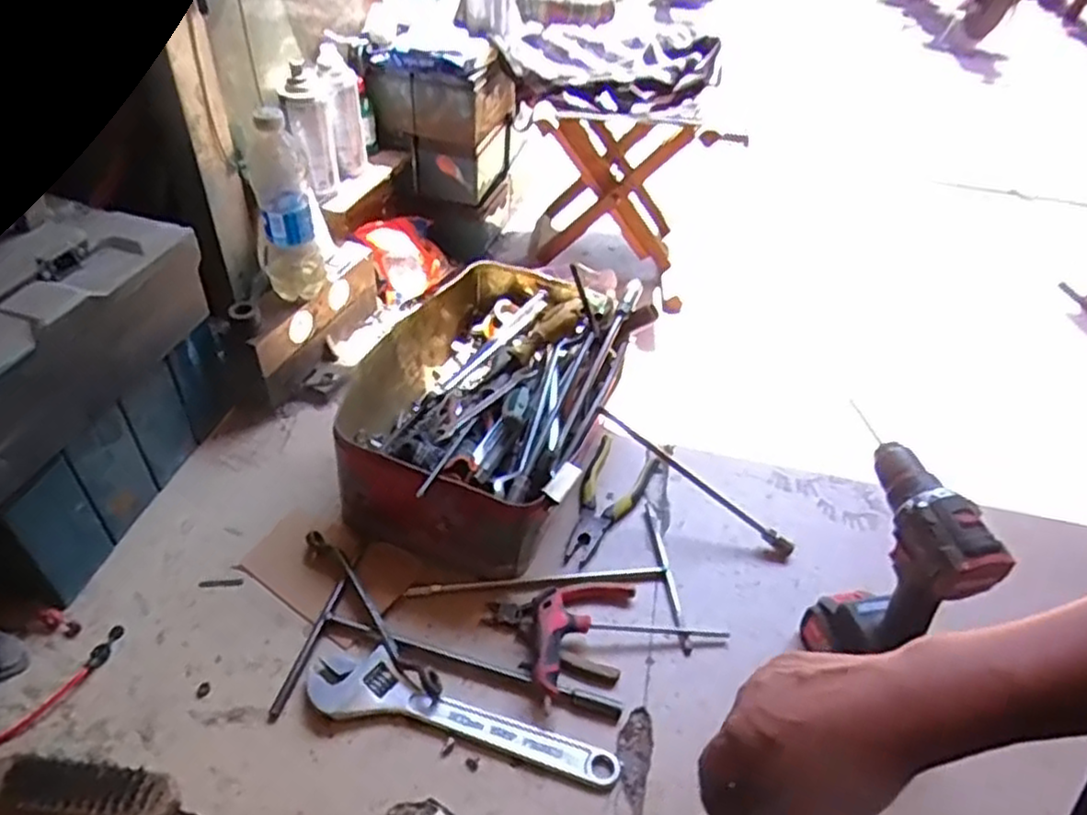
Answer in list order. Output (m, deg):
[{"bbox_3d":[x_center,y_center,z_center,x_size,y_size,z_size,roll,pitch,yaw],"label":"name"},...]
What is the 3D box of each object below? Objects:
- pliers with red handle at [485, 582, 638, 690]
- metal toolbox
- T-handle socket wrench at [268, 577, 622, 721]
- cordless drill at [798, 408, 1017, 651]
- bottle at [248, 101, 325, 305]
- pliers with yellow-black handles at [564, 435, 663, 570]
[{"bbox_3d":[0.016,0.208,0.726,0.137,0.020,0.110,13,44,7],"label":"pliers with red handle"},{"bbox_3d":[-0.058,-0.018,0.855,0.272,0.150,0.389,19,45,14],"label":"metal toolbox"},{"bbox_3d":[-0.093,0.267,0.656,0.302,0.015,0.135,18,45,13],"label":"T-handle socket wrench"},{"bbox_3d":[0.304,0.154,0.659,0.062,0.240,0.152,-8,45,-14],"label":"cordless drill"},{"bbox_3d":[-0.303,-0.234,0.839,0.068,0.217,0.066,-14,48,-19],"label":"bottle"},{"bbox_3d":[0.073,0.108,0.844,0.075,0.024,0.183,19,45,14],"label":"pliers with yellow-black handles"}]

